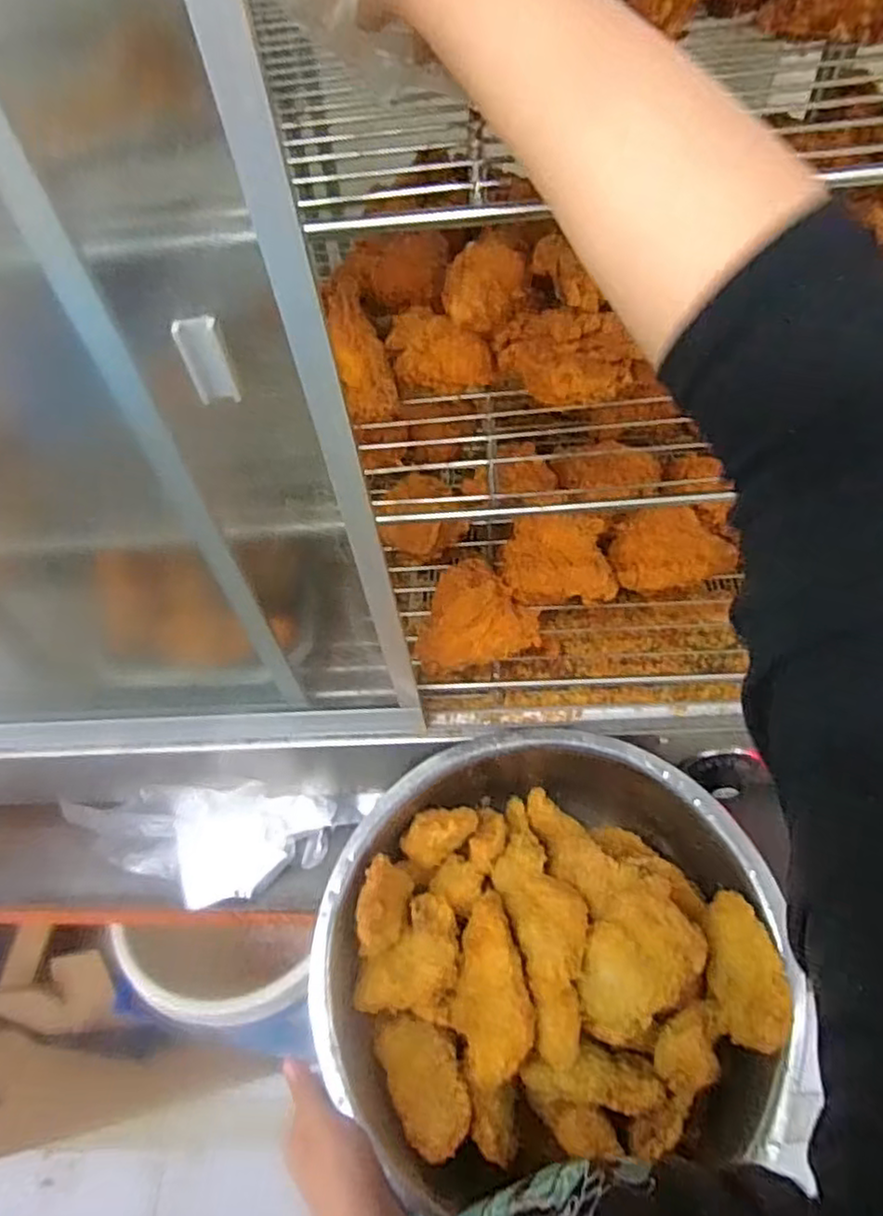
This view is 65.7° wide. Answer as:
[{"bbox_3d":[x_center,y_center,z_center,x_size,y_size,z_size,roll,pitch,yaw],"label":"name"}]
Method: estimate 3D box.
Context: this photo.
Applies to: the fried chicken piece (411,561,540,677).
[{"bbox_3d":[0.026,0.005,0.553,0.106,0.046,0.074,-17,54,-8],"label":"fried chicken piece"}]

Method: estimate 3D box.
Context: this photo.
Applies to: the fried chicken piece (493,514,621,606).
[{"bbox_3d":[0.098,-0.041,0.578,0.089,0.070,0.045,1,8,9],"label":"fried chicken piece"}]

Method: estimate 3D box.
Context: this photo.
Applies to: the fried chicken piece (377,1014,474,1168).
[{"bbox_3d":[-0.014,0.341,0.499,0.052,0.034,0.097,-25,55,-13],"label":"fried chicken piece"}]

